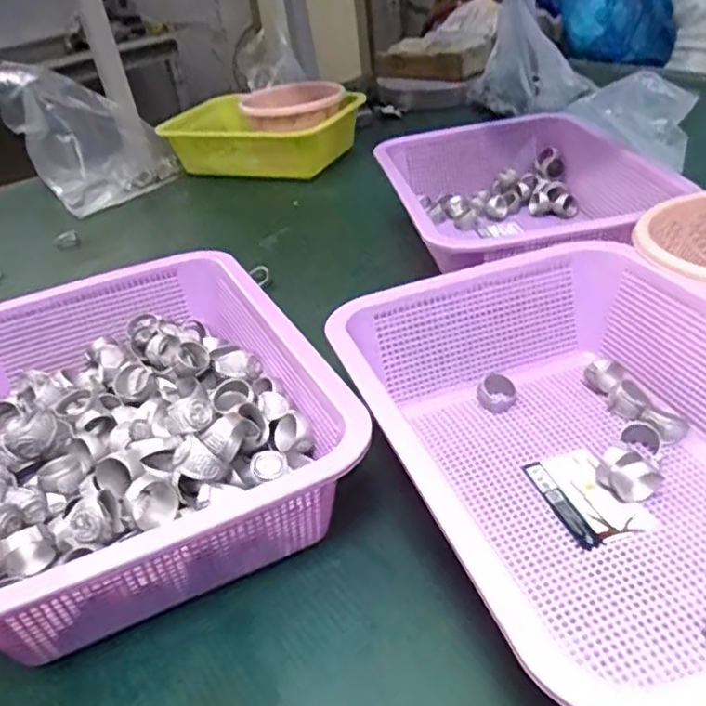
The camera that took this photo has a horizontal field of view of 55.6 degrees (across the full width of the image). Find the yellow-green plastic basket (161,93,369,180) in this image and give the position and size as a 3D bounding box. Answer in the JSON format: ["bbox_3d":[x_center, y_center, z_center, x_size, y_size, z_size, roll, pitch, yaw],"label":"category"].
[{"bbox_3d":[-0.135,-0.302,0.952,0.276,0.083,0.177,2,34,17],"label":"yellow-green plastic basket"}]

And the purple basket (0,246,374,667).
[{"bbox_3d":[-0.135,0.039,0.420,0.231,0.075,0.296,-21,35,-17],"label":"purple basket"}]

